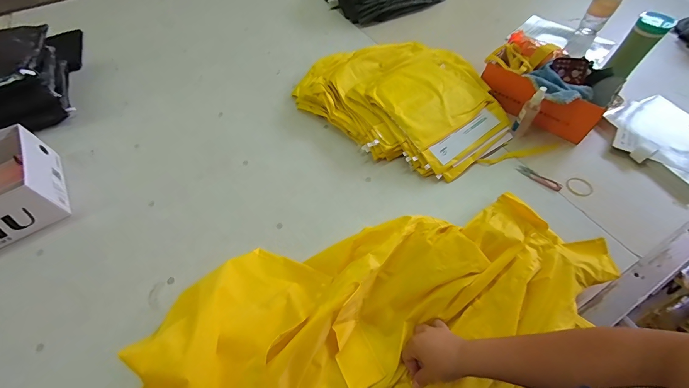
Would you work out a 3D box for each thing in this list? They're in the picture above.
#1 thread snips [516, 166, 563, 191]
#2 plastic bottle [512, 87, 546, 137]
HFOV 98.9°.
[{"bbox_3d":[0.465,-0.038,0.706,0.100,0.008,0.024,38,65,23],"label":"thread snips"},{"bbox_3d":[0.458,-0.200,0.735,0.037,0.131,0.036,30,63,19],"label":"plastic bottle"}]

